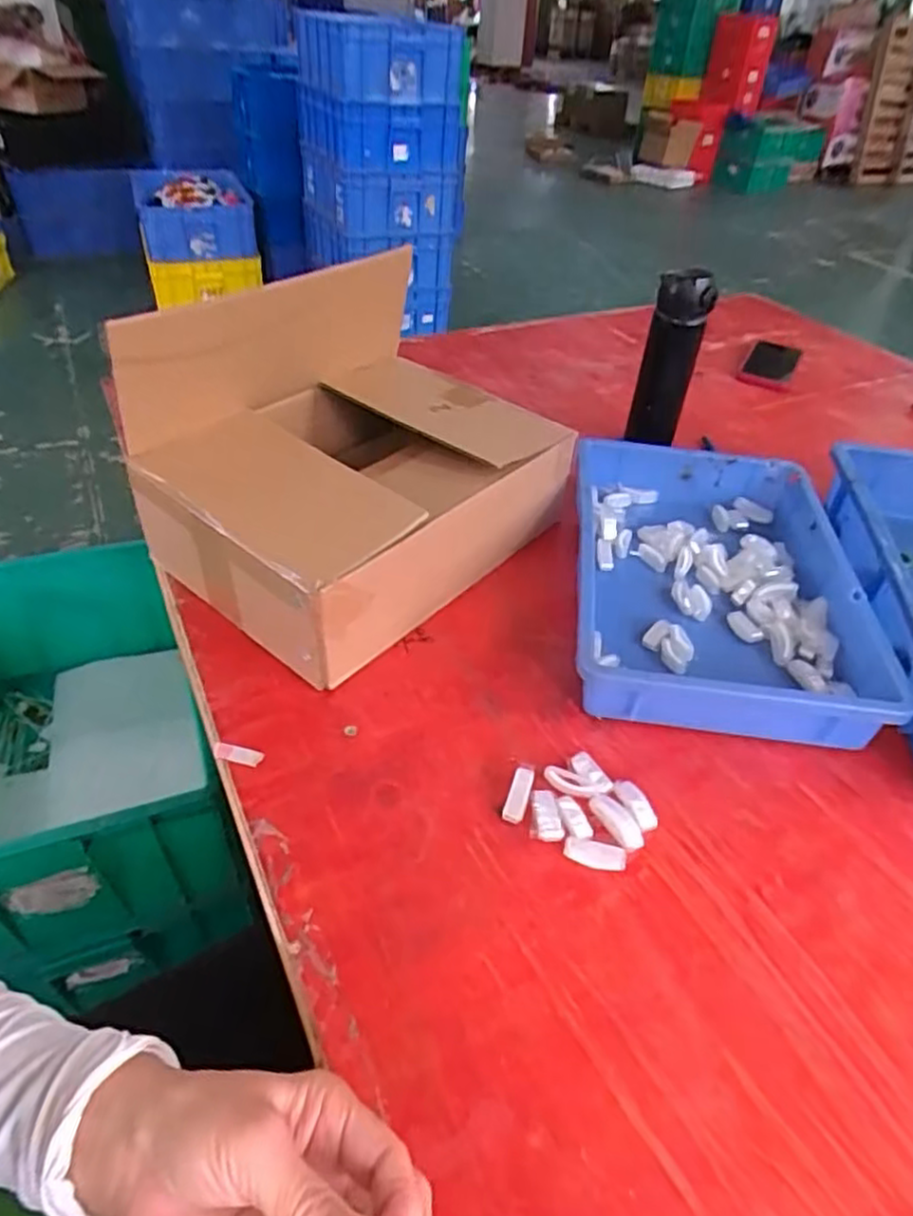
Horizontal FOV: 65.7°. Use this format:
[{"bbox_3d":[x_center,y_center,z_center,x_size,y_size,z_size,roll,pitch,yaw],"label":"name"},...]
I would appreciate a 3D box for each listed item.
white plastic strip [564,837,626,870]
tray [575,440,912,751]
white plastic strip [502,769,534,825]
[{"bbox_3d":[0.092,0.164,0.468,0.040,0.005,0.016,8,79,12],"label":"white plastic strip"},{"bbox_3d":[0.236,-0.032,0.662,0.238,0.066,0.364,9,41,5],"label":"tray"},{"bbox_3d":[0.044,0.132,0.498,0.015,0.007,0.039,15,61,12],"label":"white plastic strip"}]

